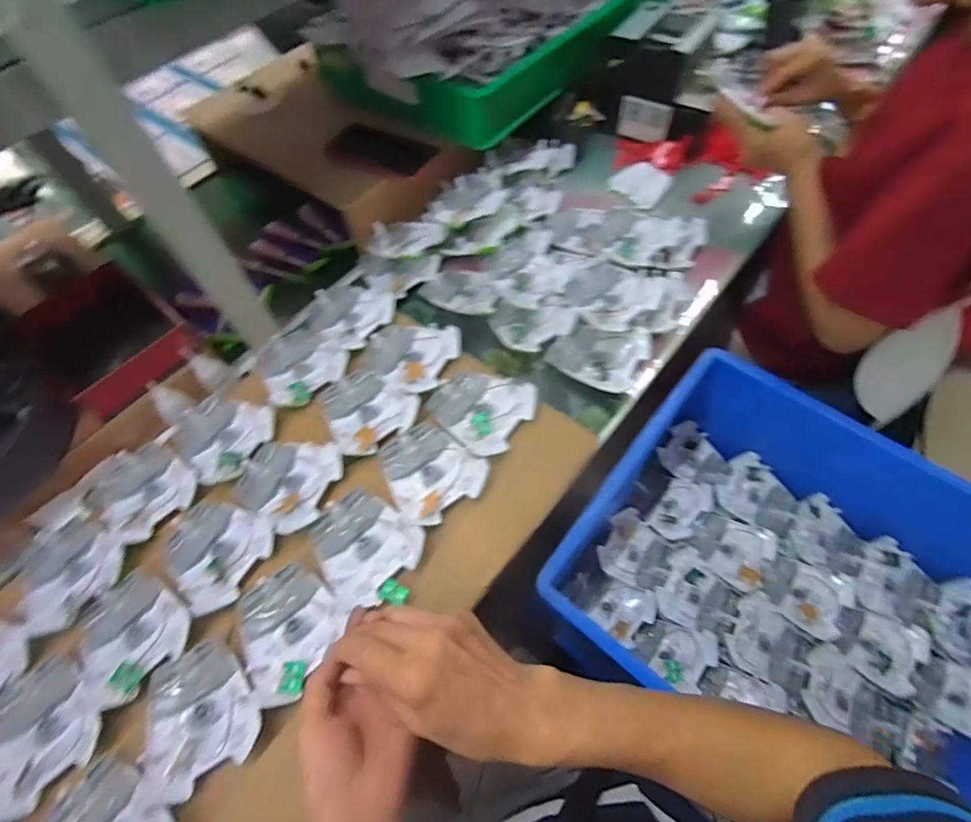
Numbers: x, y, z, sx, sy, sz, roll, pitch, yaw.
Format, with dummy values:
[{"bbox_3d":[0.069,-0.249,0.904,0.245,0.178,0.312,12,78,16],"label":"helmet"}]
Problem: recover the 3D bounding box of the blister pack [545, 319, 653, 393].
[{"bbox_3d":[0.138,-0.067,0.594,0.115,0.027,0.079,15,63,12],"label":"blister pack"}]

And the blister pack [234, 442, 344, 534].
[{"bbox_3d":[-0.217,0.075,0.524,0.104,0.015,0.095,17,64,13],"label":"blister pack"}]

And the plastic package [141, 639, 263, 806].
[{"bbox_3d":[-0.252,0.264,0.424,0.093,0.012,0.107,-27,63,-11],"label":"plastic package"}]

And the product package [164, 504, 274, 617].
[{"bbox_3d":[-0.280,0.138,0.494,0.103,0.014,0.094,28,66,18],"label":"product package"}]

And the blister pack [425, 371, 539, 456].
[{"bbox_3d":[-0.006,-0.007,0.559,0.109,0.026,0.097,37,69,21],"label":"blister pack"}]

